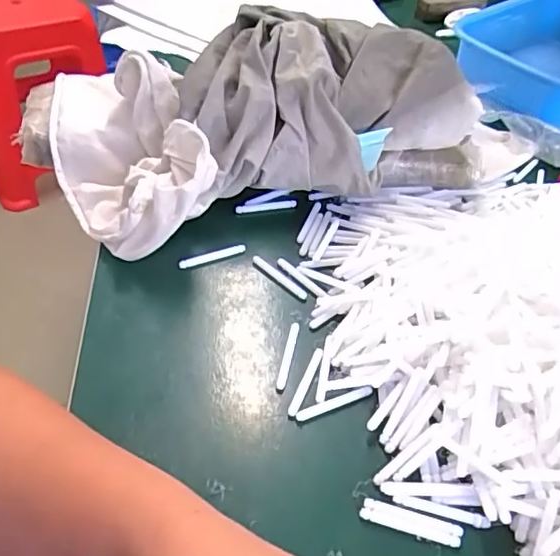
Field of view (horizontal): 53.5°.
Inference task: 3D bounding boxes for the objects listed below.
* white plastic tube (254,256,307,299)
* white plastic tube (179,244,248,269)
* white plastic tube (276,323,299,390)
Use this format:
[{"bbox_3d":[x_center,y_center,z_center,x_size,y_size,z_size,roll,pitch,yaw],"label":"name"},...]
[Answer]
[{"bbox_3d":[0.001,-0.001,0.466,0.057,0.008,0.009,34,53,25],"label":"white plastic tube"},{"bbox_3d":[-0.057,-0.018,0.472,0.058,0.007,0.007,-17,50,-20],"label":"white plastic tube"},{"bbox_3d":[0.006,0.056,0.411,0.007,0.004,0.062,11,47,6],"label":"white plastic tube"}]

